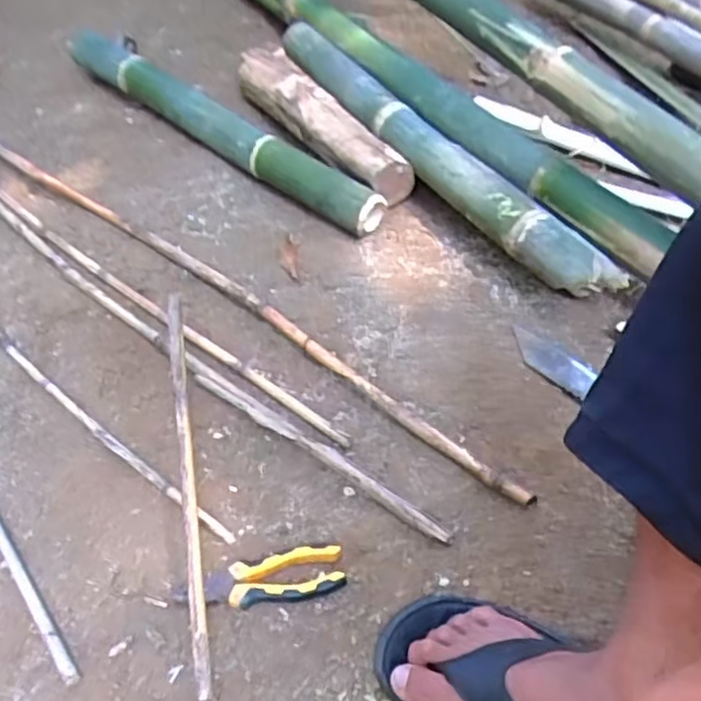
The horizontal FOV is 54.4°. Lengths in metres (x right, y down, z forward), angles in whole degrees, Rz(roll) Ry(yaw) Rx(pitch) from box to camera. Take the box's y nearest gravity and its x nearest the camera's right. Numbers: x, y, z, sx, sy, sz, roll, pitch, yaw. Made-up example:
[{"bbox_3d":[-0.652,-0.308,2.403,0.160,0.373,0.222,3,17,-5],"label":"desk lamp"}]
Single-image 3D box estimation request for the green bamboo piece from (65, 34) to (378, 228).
[{"bbox_3d":[-0.236,-0.368,1.062,0.080,0.062,0.735,-36,61,-27],"label":"green bamboo piece"}]

